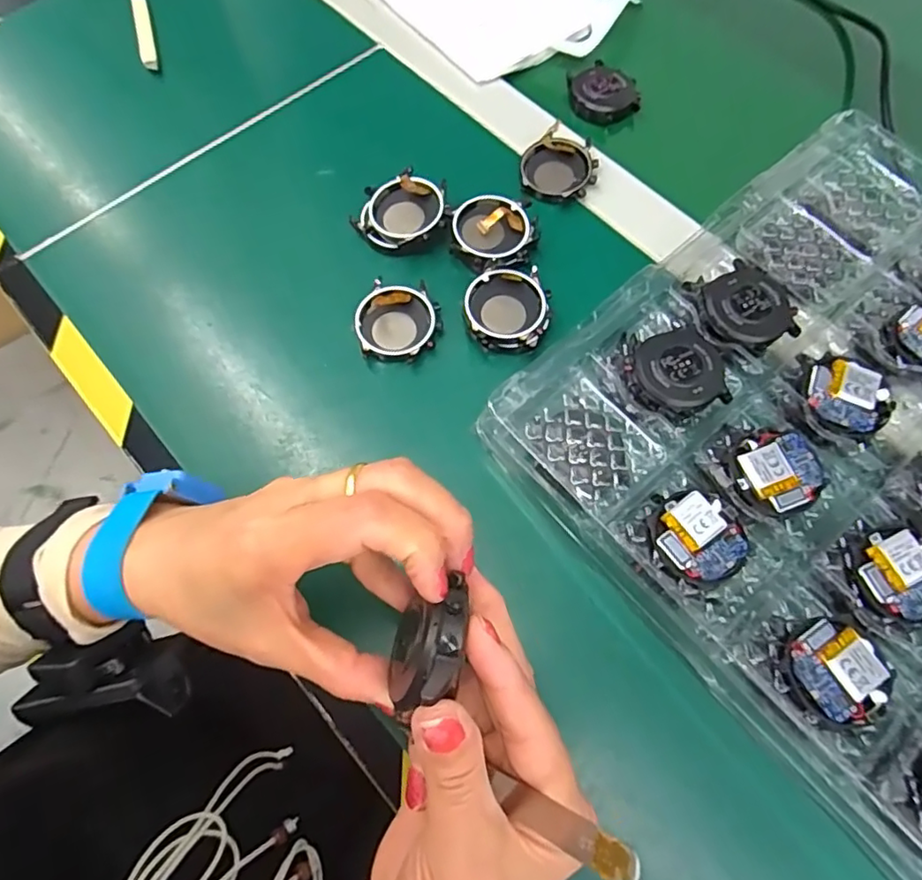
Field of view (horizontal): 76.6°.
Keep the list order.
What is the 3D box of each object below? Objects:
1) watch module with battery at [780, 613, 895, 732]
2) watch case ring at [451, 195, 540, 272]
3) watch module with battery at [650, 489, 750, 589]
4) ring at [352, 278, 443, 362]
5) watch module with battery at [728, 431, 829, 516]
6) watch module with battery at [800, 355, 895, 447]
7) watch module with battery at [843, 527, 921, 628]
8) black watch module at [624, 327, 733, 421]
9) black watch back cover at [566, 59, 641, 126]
[{"bbox_3d":[0.158,0.097,0.247,0.040,0.010,0.040,-24,69,-8],"label":"watch module with battery"},{"bbox_3d":[0.020,-0.126,0.344,0.052,0.010,0.047,-40,72,-14],"label":"watch case ring"},{"bbox_3d":[0.109,0.045,0.269,0.039,0.009,0.043,-16,68,-5],"label":"watch module with battery"},{"bbox_3d":[-0.036,-0.067,0.331,0.047,0.010,0.045,-1,67,1],"label":"ring"},{"bbox_3d":[0.152,0.014,0.280,0.042,0.007,0.040,-40,72,-14],"label":"watch module with battery"},{"bbox_3d":[0.193,-0.021,0.293,0.044,0.008,0.041,22,70,10],"label":"watch module with battery"},{"bbox_3d":[0.199,0.061,0.262,0.041,0.007,0.041,-8,67,-2],"label":"watch module with battery"},{"bbox_3d":[0.108,-0.037,0.299,0.046,0.014,0.048,-2,67,1],"label":"black watch module"},{"bbox_3d":[0.099,-0.240,0.405,0.040,0.013,0.050,-41,72,-14],"label":"black watch back cover"}]

